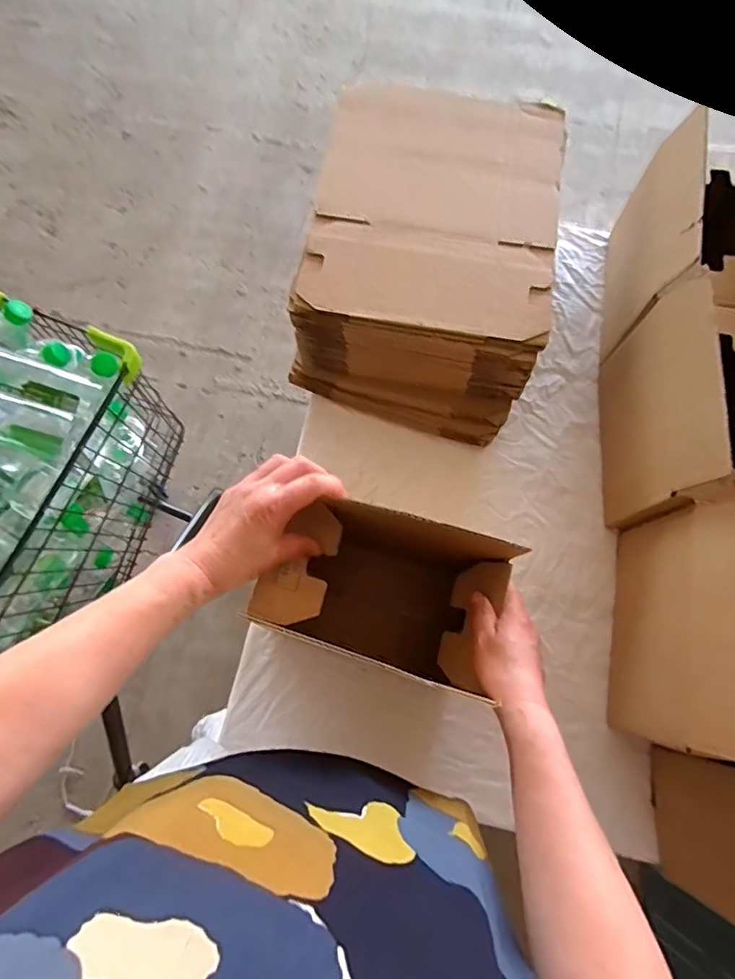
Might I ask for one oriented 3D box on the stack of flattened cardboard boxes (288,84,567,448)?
[{"bbox_3d":[0.078,-0.293,0.678,0.290,0.171,0.394,9,74,3],"label":"stack of flattened cardboard boxes"}]

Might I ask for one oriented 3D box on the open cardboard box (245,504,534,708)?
[{"bbox_3d":[0.018,0.103,0.541,0.217,0.218,0.133,14,74,4],"label":"open cardboard box"}]

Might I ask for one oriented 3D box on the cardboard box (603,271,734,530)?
[{"bbox_3d":[0.376,-0.083,0.601,0.127,0.208,0.232,6,74,2],"label":"cardboard box"}]

